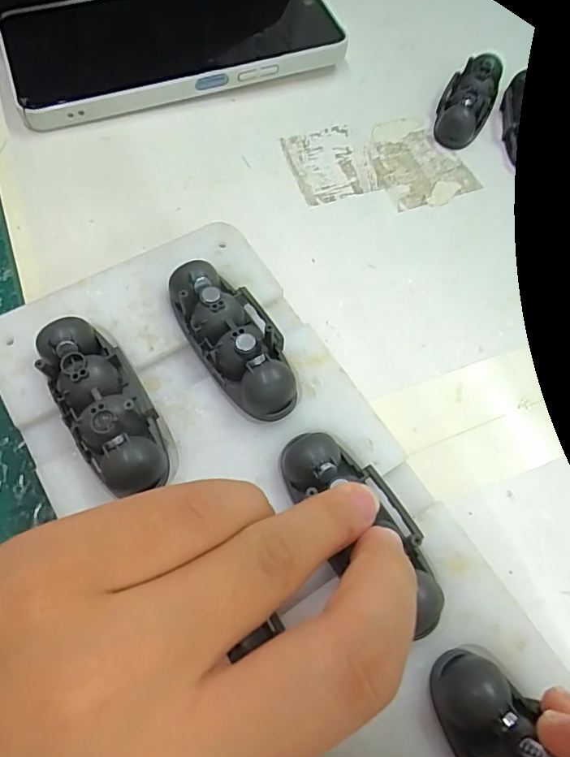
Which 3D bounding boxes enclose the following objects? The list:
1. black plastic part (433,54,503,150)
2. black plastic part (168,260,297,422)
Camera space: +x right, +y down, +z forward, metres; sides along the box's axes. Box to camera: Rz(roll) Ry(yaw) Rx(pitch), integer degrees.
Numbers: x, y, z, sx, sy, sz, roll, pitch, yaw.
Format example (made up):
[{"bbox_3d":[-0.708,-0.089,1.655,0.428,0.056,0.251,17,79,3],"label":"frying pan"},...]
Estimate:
[{"bbox_3d":[0.093,-0.141,0.245,0.024,0.015,0.056,25,67,8],"label":"black plastic part"},{"bbox_3d":[-0.016,-0.015,0.160,0.025,0.017,0.061,-32,72,-16],"label":"black plastic part"}]

